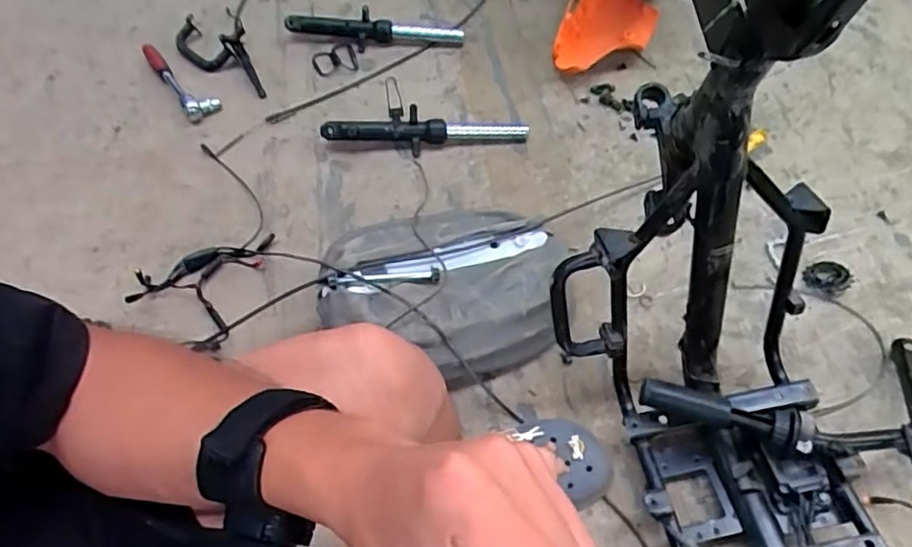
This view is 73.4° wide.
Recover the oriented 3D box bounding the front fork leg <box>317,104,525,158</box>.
[{"bbox_3d":[-0.049,-0.229,1.008,0.336,0.063,0.050,-3,57,2],"label":"front fork leg"}]

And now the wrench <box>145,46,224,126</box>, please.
[{"bbox_3d":[-0.488,-0.340,1.082,0.055,0.044,0.217,-35,63,-18],"label":"wrench"}]

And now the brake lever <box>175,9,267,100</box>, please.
[{"bbox_3d":[-0.416,-0.383,1.085,0.110,0.068,0.227,-28,61,-14],"label":"brake lever"}]

